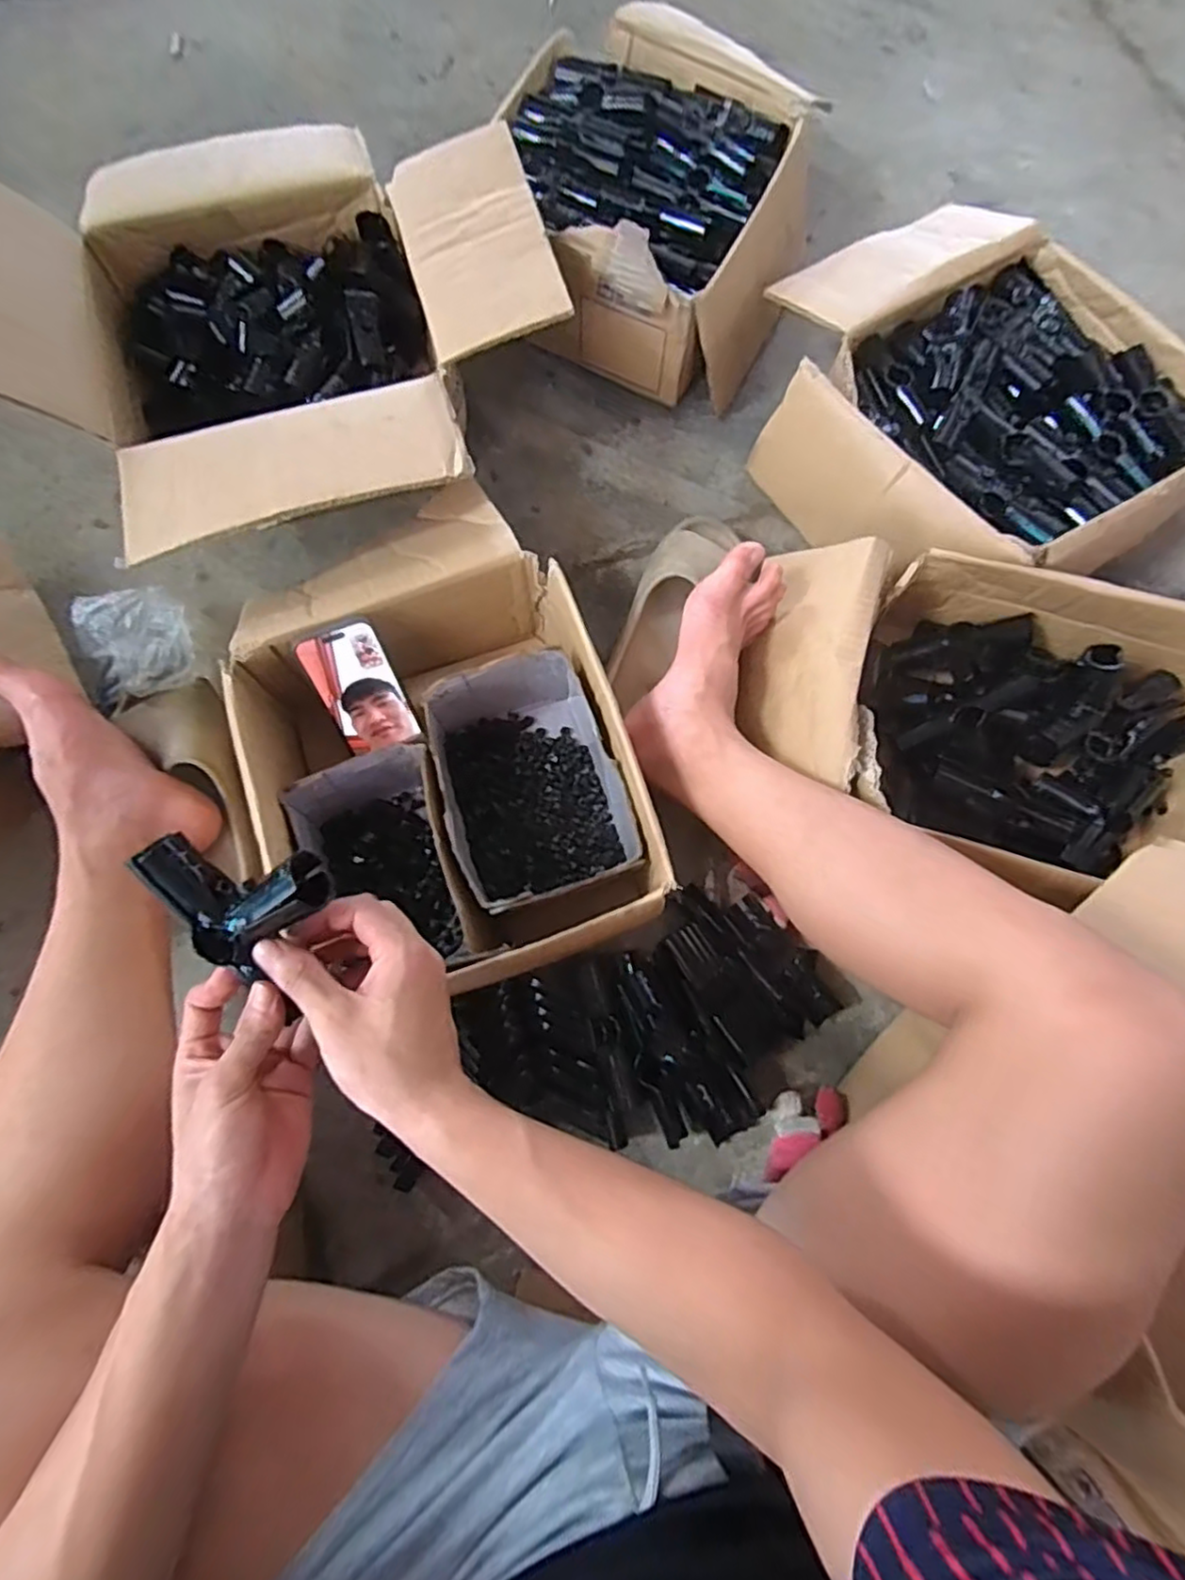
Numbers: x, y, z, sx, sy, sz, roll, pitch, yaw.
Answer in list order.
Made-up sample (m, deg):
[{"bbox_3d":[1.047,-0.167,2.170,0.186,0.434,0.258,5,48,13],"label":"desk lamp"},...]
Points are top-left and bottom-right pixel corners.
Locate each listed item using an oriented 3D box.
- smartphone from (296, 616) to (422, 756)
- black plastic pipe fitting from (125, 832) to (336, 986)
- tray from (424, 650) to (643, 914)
[{"bbox_3d":[-0.211,-0.090,0.615,0.067,0.129,0.014,-20,45,-9],"label":"smartphone"},{"bbox_3d":[-0.204,0.053,0.385,0.089,0.033,0.081,42,78,8],"label":"black plastic pipe fitting"},{"bbox_3d":[-0.056,-0.005,0.620,0.154,0.098,0.210,-16,77,-6],"label":"tray"}]

